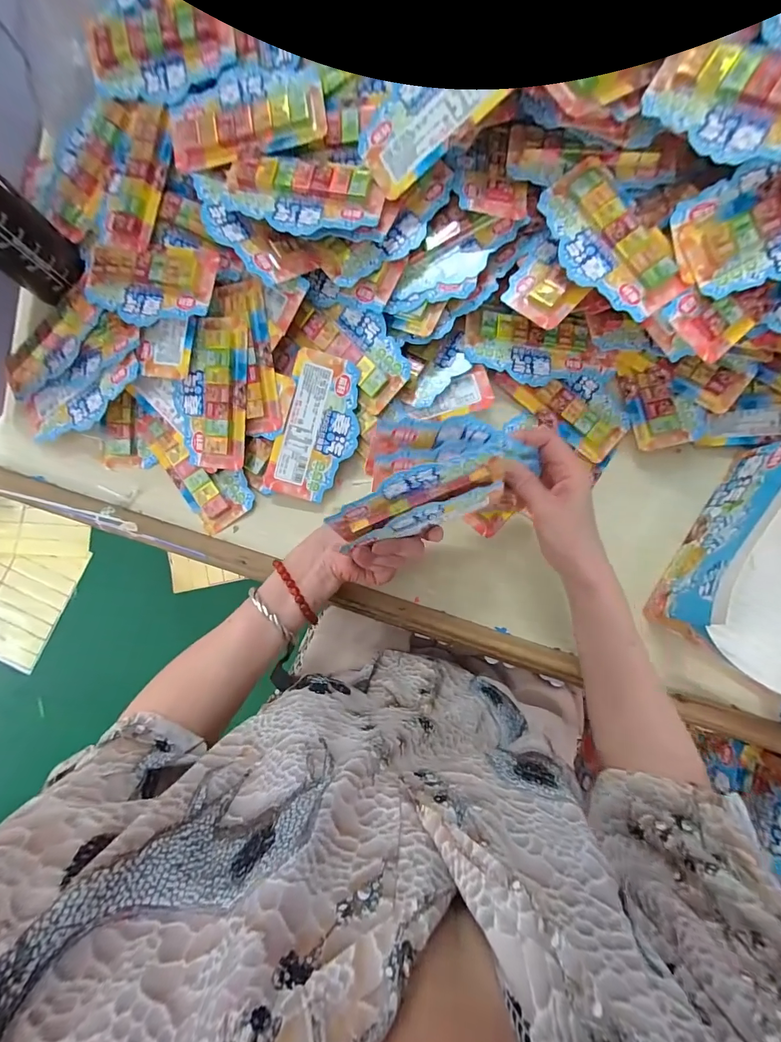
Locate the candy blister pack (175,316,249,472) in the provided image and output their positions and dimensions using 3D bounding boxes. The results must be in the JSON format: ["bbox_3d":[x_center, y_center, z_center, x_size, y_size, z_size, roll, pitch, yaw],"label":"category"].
[{"bbox_3d":[-0.179,-0.127,0.415,0.073,0.015,0.145,7,100,1],"label":"candy blister pack"}]

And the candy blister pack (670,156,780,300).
[{"bbox_3d":[0.294,-0.236,0.331,0.112,0.015,0.088,-10,98,15],"label":"candy blister pack"}]

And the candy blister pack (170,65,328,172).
[{"bbox_3d":[-0.133,-0.373,0.381,0.143,0.019,0.076,-6,87,0],"label":"candy blister pack"}]

